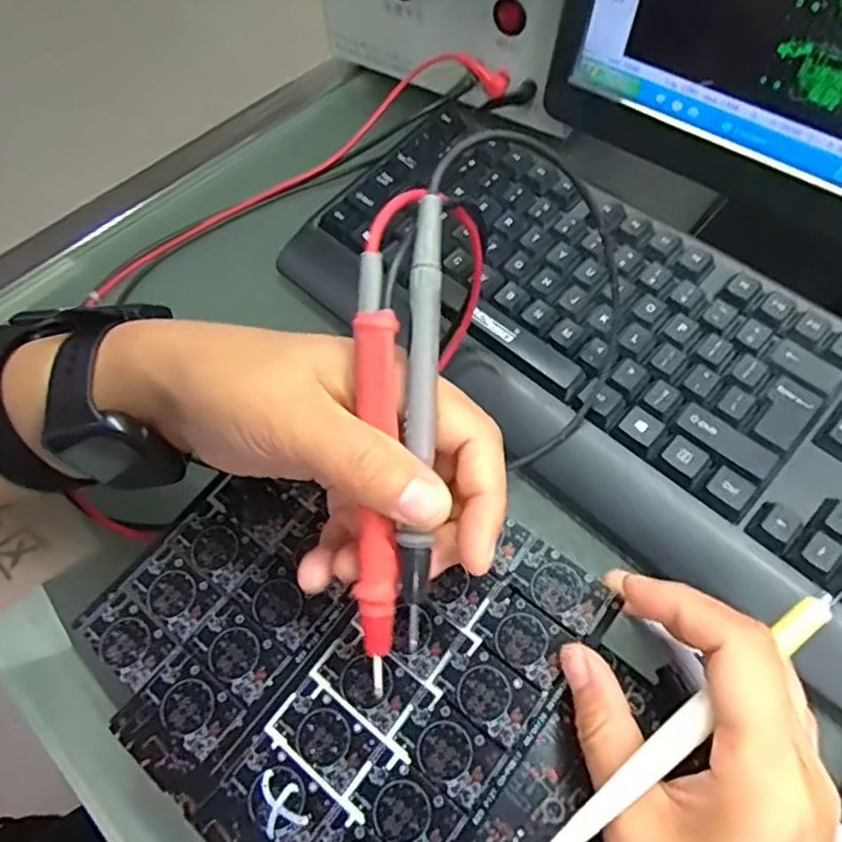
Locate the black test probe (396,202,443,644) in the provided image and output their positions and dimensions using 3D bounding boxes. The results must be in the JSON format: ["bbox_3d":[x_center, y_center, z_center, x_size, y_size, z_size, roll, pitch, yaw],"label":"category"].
[{"bbox_3d":[0.000,-0.001,0.204,0.010,0.008,0.141,3,89,3],"label":"black test probe"}]

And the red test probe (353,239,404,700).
[{"bbox_3d":[-0.014,0.018,0.206,0.014,0.009,0.139,0,93,2],"label":"red test probe"}]

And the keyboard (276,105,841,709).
[{"bbox_3d":[0.123,-0.021,0.328,0.423,0.039,0.157,39,69,21],"label":"keyboard"}]

